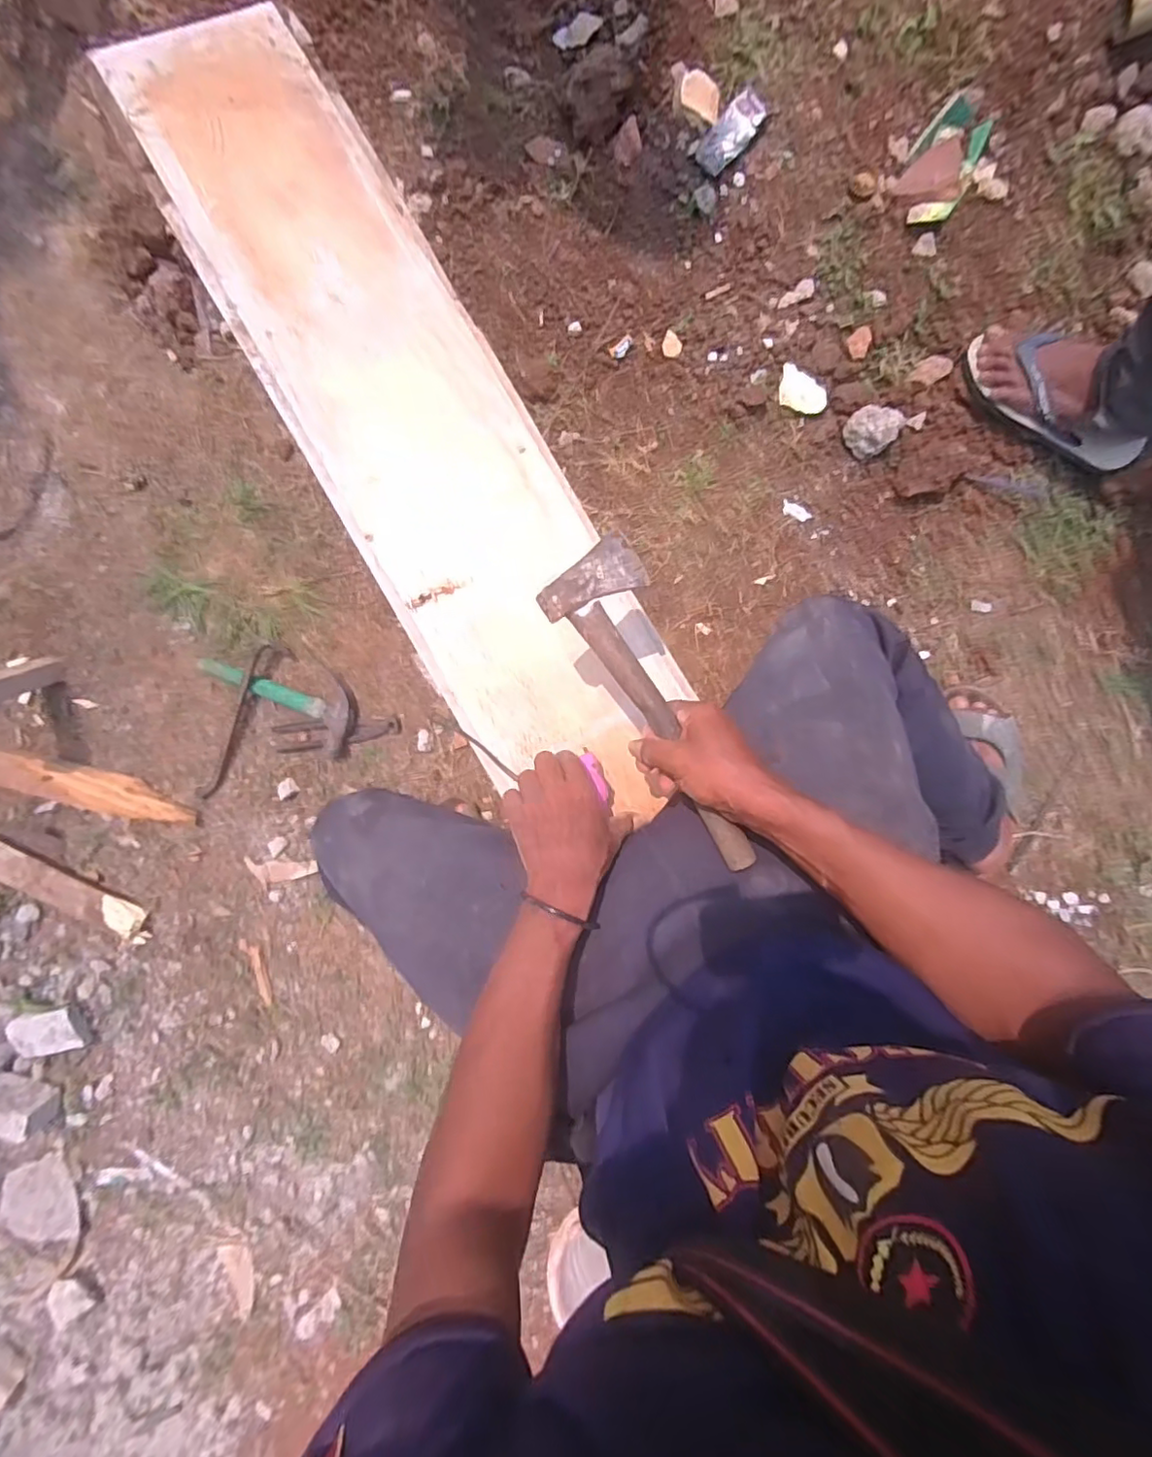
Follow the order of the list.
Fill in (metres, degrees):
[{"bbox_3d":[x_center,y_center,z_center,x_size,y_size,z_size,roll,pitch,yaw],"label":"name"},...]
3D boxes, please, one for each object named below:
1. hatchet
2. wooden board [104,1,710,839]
[{"bbox_3d":[0.076,-0.019,0.519,0.090,0.036,0.286,-34,91,-18],"label":"hatchet"},{"bbox_3d":[-0.177,-0.330,0.644,0.227,0.016,0.923,-30,88,-7],"label":"wooden board"}]

